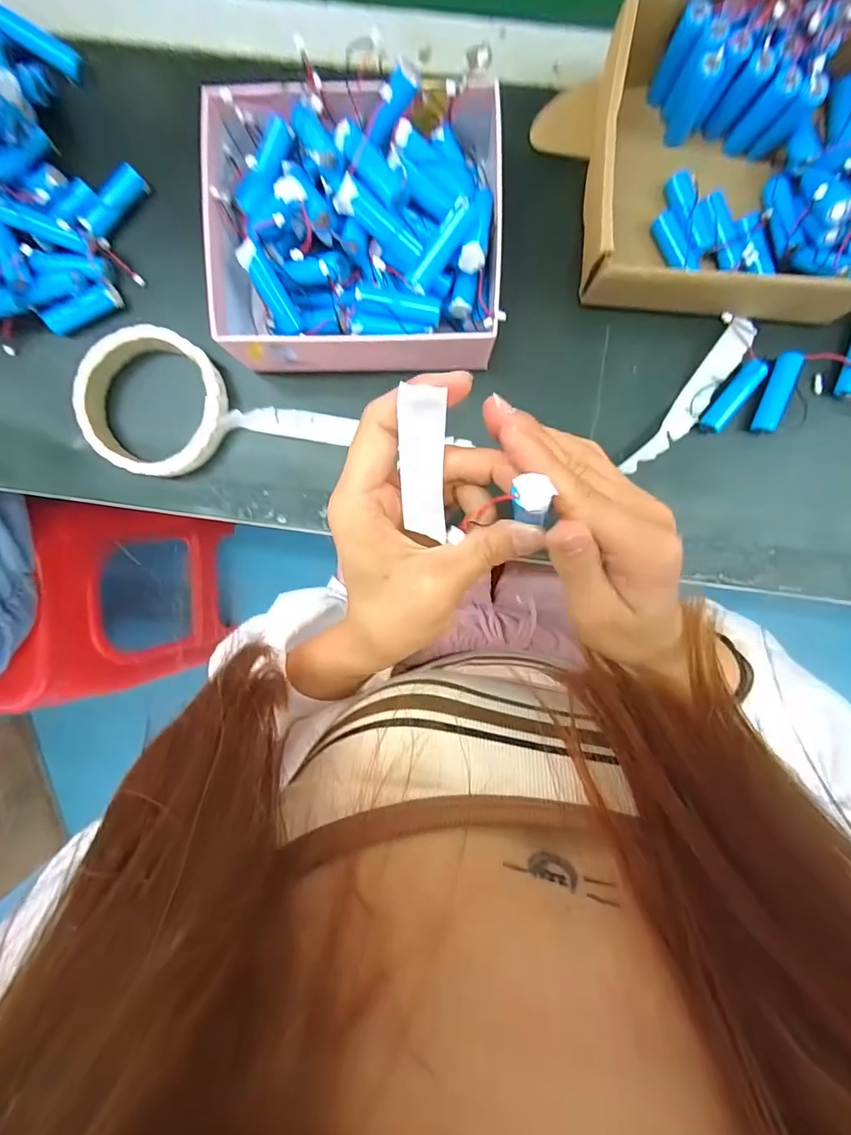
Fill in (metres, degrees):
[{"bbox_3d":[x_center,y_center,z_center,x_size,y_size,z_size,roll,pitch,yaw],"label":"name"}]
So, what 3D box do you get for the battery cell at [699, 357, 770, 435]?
[{"bbox_3d":[0.199,-0.111,0.312,0.015,0.014,0.051,39,95,-1],"label":"battery cell"}]

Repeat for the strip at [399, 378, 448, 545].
[{"bbox_3d":[-0.001,-0.039,0.193,0.017,0.007,0.064,-2,128,3],"label":"strip"}]

